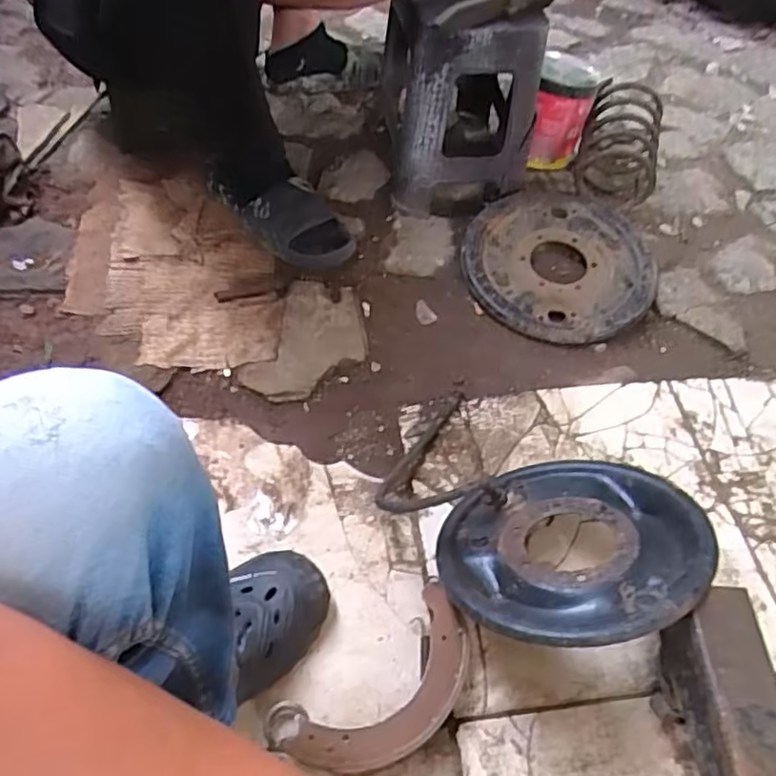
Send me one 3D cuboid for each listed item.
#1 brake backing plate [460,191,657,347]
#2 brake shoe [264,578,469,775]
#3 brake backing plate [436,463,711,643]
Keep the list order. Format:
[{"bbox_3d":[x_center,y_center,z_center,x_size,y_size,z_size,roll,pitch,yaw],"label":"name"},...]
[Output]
[{"bbox_3d":[0.274,-0.199,1.056,0.297,0.063,0.291,1,53,-1],"label":"brake backing plate"},{"bbox_3d":[-0.002,0.309,0.659,0.223,0.031,0.112,-31,60,-23],"label":"brake shoe"},{"bbox_3d":[0.195,0.164,0.681,0.257,0.032,0.265,-12,26,6],"label":"brake backing plate"}]

